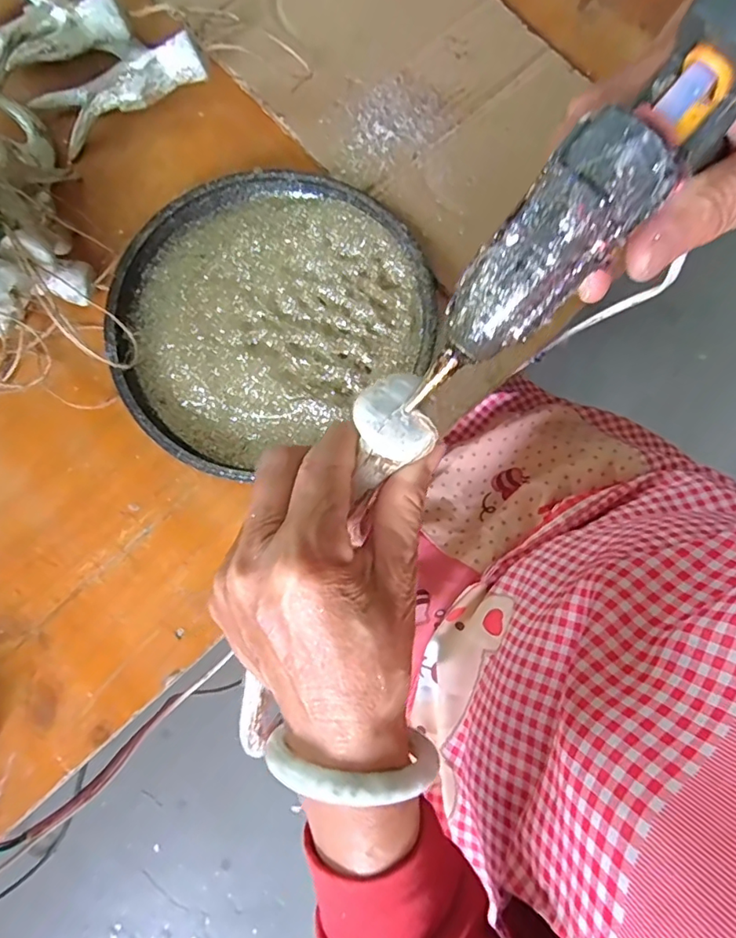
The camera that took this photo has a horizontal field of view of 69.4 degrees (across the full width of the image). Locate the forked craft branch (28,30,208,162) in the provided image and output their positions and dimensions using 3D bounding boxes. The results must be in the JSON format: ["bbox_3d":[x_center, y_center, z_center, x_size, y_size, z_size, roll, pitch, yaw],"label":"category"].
[{"bbox_3d":[-0.190,-0.285,0.404,0.143,0.025,0.058,-4,79,21],"label":"forked craft branch"}]

